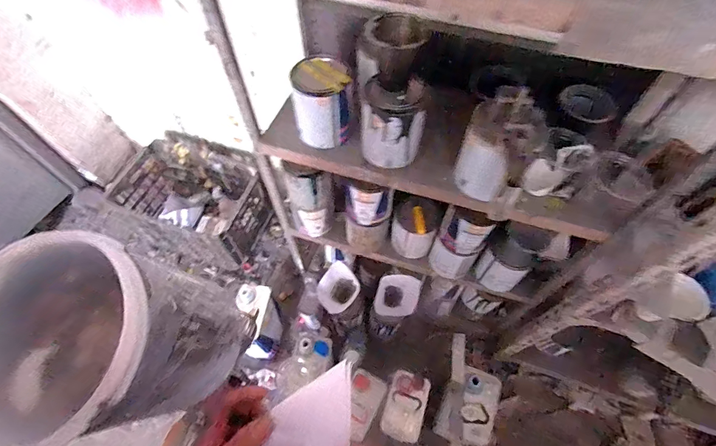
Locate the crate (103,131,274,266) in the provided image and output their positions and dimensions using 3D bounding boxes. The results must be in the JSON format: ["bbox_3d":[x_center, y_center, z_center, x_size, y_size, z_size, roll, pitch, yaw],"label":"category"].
[{"bbox_3d":[-0.622,-0.124,1.434,0.536,0.250,0.369,21,61,12],"label":"crate"}]

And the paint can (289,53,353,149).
[{"bbox_3d":[-0.067,-0.220,0.664,0.107,0.130,0.096,-6,59,-4],"label":"paint can"}]

